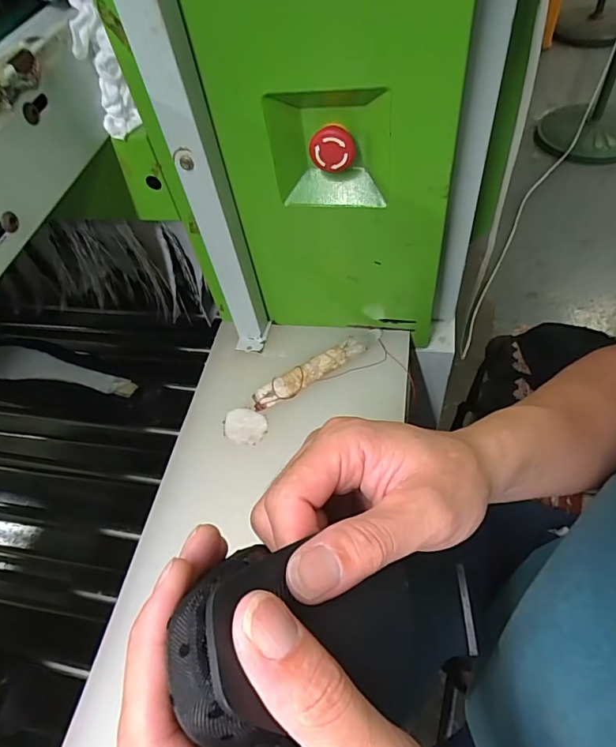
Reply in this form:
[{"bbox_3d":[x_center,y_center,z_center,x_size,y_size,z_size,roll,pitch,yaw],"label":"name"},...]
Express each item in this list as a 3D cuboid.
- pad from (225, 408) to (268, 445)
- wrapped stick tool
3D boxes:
[{"bbox_3d":[-0.068,0.055,0.502,0.048,0.005,0.038,22,61,19],"label":"pad"},{"bbox_3d":[0.001,0.000,0.526,0.136,0.014,0.028,-28,58,-13],"label":"wrapped stick tool"}]

